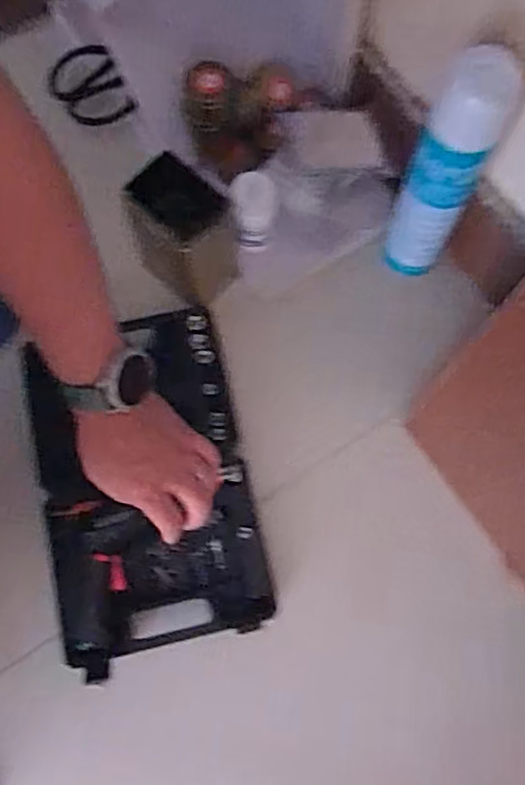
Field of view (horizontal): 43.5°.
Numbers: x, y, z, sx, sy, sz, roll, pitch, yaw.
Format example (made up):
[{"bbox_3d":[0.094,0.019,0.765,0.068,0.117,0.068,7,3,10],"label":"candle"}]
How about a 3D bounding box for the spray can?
[{"bbox_3d":[0.172,-0.207,0.640,0.065,0.270,0.062,22,75,6],"label":"spray can"}]

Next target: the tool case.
[{"bbox_3d":[-0.122,0.089,0.681,0.205,0.029,0.337,-13,74,-4],"label":"tool case"}]

